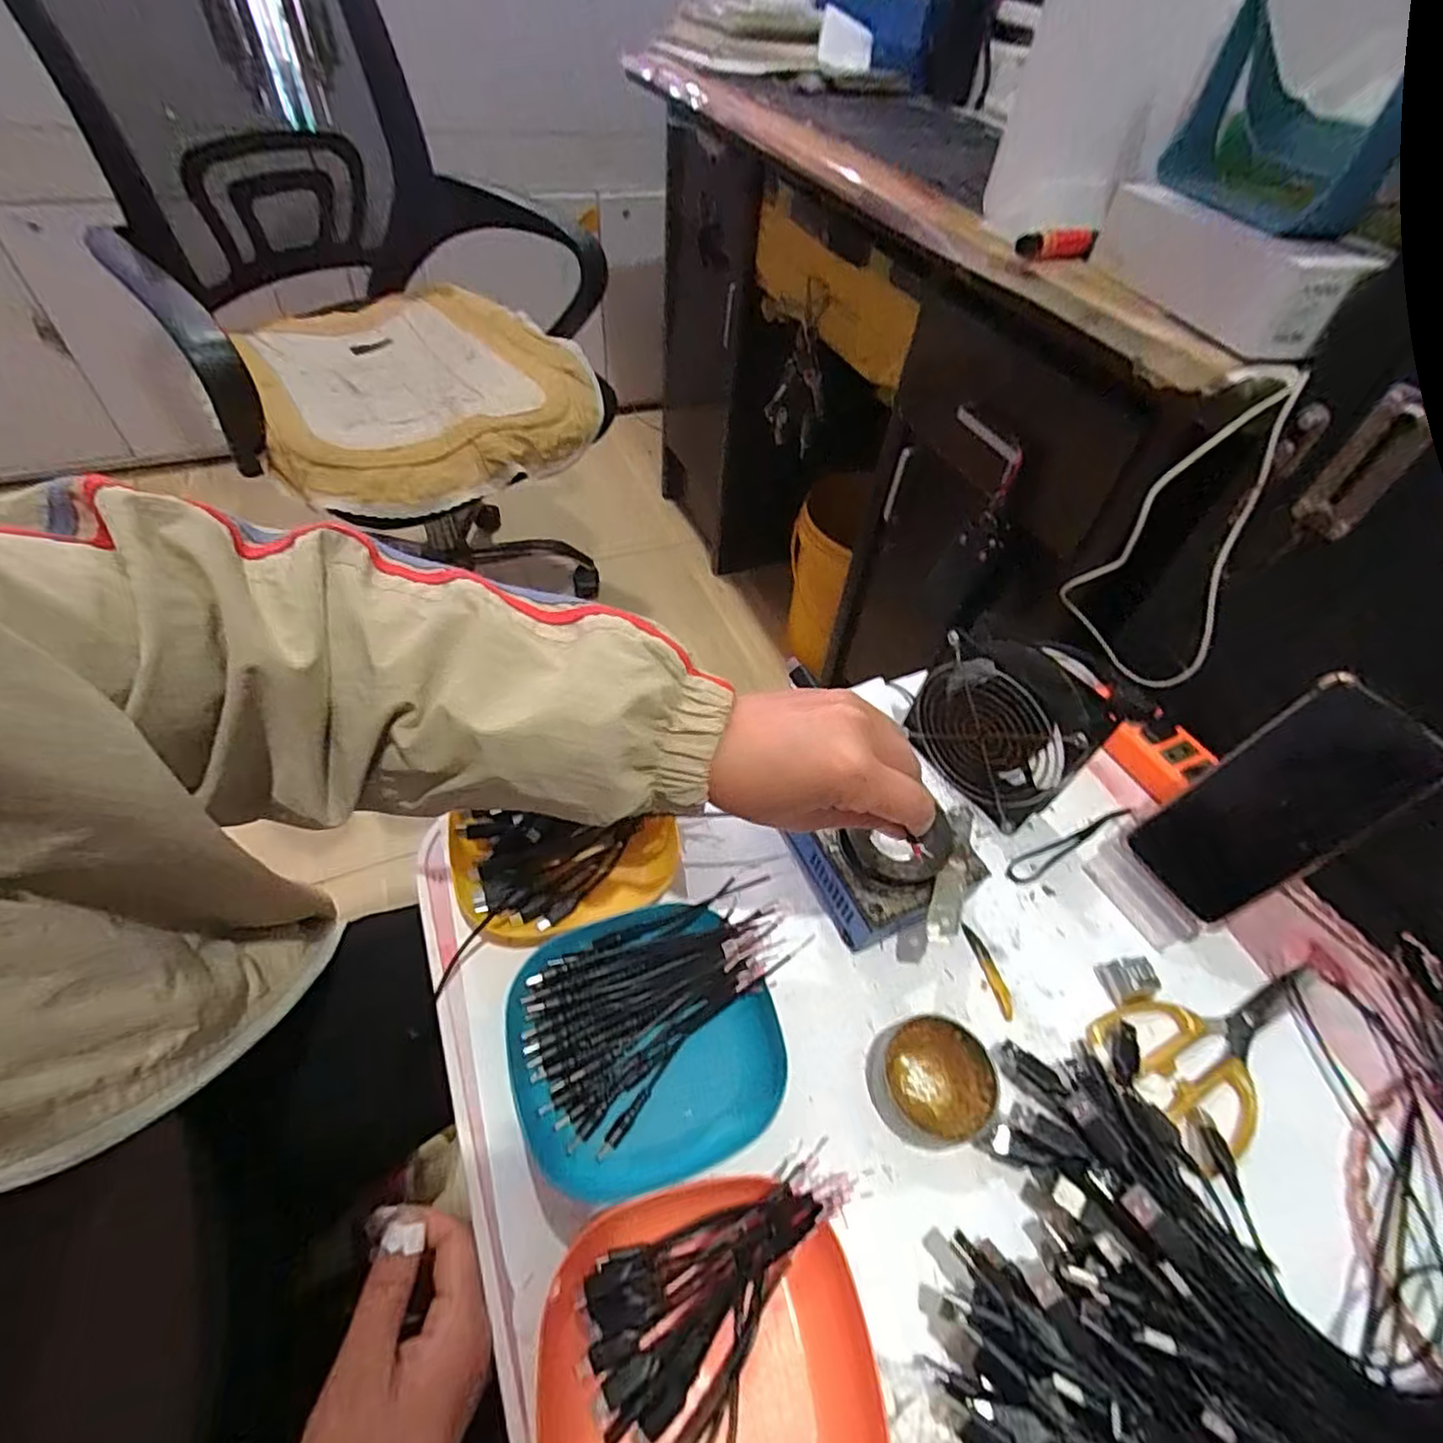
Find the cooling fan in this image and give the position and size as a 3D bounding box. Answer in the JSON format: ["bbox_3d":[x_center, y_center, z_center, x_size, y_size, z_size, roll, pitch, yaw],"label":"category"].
[{"bbox_3d":[0.207,0.004,0.496,0.058,0.120,0.119,-26,56,-25],"label":"cooling fan"}]

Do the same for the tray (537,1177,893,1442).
[{"bbox_3d":[-0.004,0.285,0.290,0.144,0.027,0.137,-5,49,-10],"label":"tray"}]

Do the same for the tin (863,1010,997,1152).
[{"bbox_3d":[0.117,0.202,0.380,0.065,0.024,0.061,3,48,-3],"label":"tin"}]

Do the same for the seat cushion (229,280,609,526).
[{"bbox_3d":[-0.433,-0.464,0.956,0.423,0.098,0.471,32,56,20],"label":"seat cushion"}]

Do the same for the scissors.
[{"bbox_3d":[0.318,0.193,0.420,0.168,0.008,0.087,-21,53,-22],"label":"scissors"}]

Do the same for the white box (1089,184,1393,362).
[{"bbox_3d":[0.336,-0.321,0.470,0.065,0.055,0.193,-5,52,-9],"label":"white box"}]

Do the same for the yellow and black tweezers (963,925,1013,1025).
[{"bbox_3d":[0.174,0.160,0.435,0.012,0.004,0.060,-10,50,-14],"label":"yellow and black tweezers"}]

